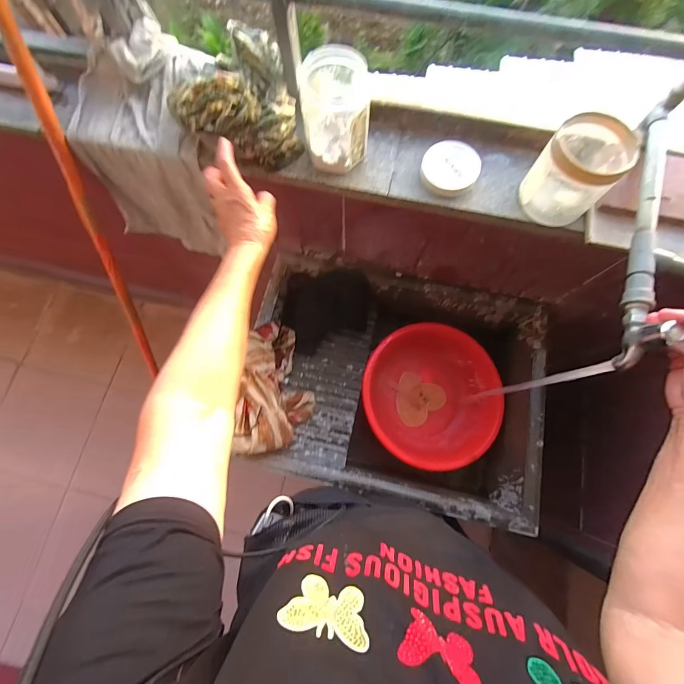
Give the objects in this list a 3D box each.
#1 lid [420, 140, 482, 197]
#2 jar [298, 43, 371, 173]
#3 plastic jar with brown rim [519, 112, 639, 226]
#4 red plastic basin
[{"bbox_3d":[0.167,-0.268,0.521,0.086,0.016,0.087,0,76,1],"label":"lid"},{"bbox_3d":[-0.006,-0.322,0.481,0.089,0.120,0.097,0,76,1],"label":"jar"},{"bbox_3d":[0.326,-0.240,0.468,0.112,0.102,0.096,-43,79,-9],"label":"plastic jar with brown rim"},{"bbox_3d":[0.196,0.116,0.764,0.290,0.127,0.303,0,76,1],"label":"red plastic basin"}]

